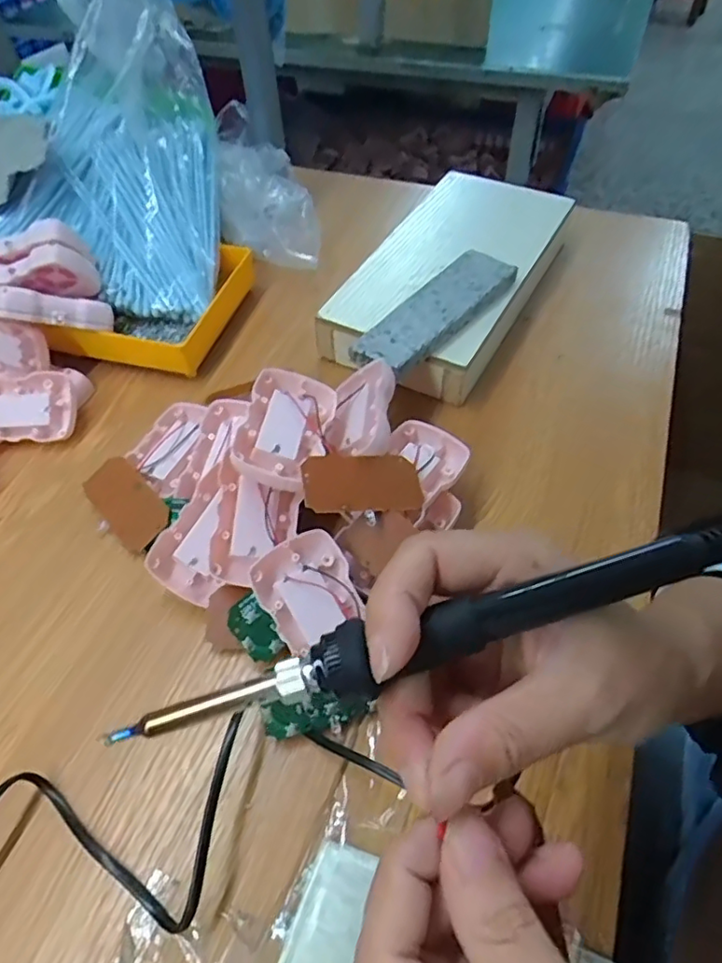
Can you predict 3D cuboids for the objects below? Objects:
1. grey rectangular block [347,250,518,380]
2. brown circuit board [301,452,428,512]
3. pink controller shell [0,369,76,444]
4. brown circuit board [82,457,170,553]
[{"bbox_3d":[0.060,-0.130,0.453,0.050,0.021,0.151,34,60,24],"label":"grey rectangular block"},{"bbox_3d":[0.001,0.000,0.360,0.074,0.004,0.038,1,60,-20],"label":"brown circuit board"},{"bbox_3d":[-0.266,-0.056,0.458,0.087,0.018,0.054,-5,85,-1],"label":"pink controller shell"},{"bbox_3d":[-0.158,0.015,0.400,0.065,0.005,0.038,42,82,17],"label":"brown circuit board"}]

